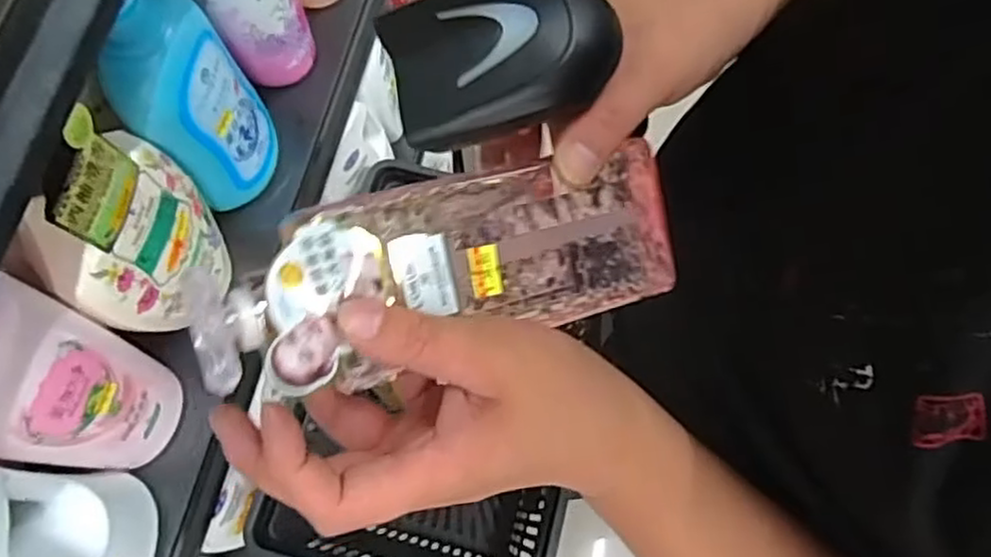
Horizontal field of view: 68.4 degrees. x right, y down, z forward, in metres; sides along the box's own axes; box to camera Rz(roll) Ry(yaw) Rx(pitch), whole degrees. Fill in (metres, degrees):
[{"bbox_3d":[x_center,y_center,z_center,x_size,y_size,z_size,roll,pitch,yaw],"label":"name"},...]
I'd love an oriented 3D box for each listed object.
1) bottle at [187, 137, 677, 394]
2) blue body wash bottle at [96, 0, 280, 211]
[{"bbox_3d":[-0.013,-0.009,0.322,0.224,0.045,0.077,-15,70,-29],"label":"bottle"},{"bbox_3d":[-0.220,-0.130,0.548,0.046,0.191,0.092,22,73,8],"label":"blue body wash bottle"}]

